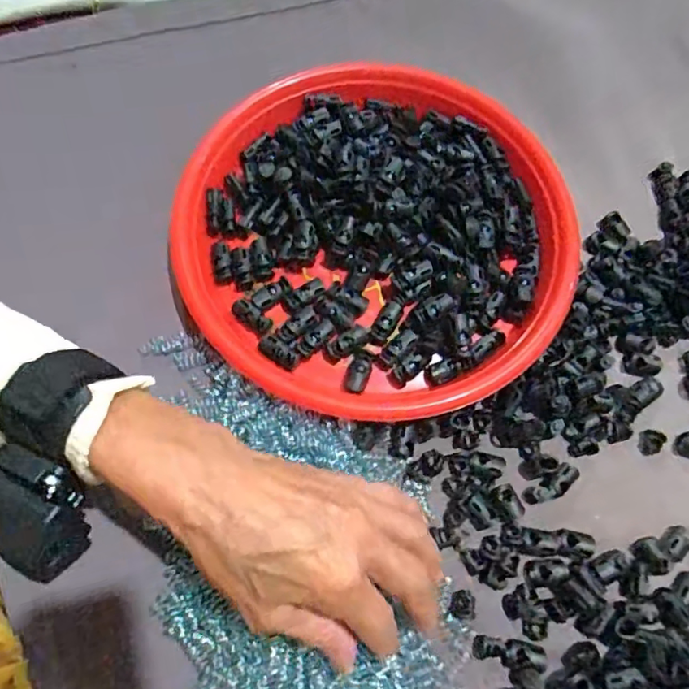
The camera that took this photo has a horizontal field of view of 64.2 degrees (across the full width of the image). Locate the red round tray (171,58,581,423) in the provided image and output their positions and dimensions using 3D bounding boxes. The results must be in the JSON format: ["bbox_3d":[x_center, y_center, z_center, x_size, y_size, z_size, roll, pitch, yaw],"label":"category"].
[{"bbox_3d":[0.026,-0.079,0.362,0.242,0.027,0.257,1,70,-2],"label":"red round tray"}]

